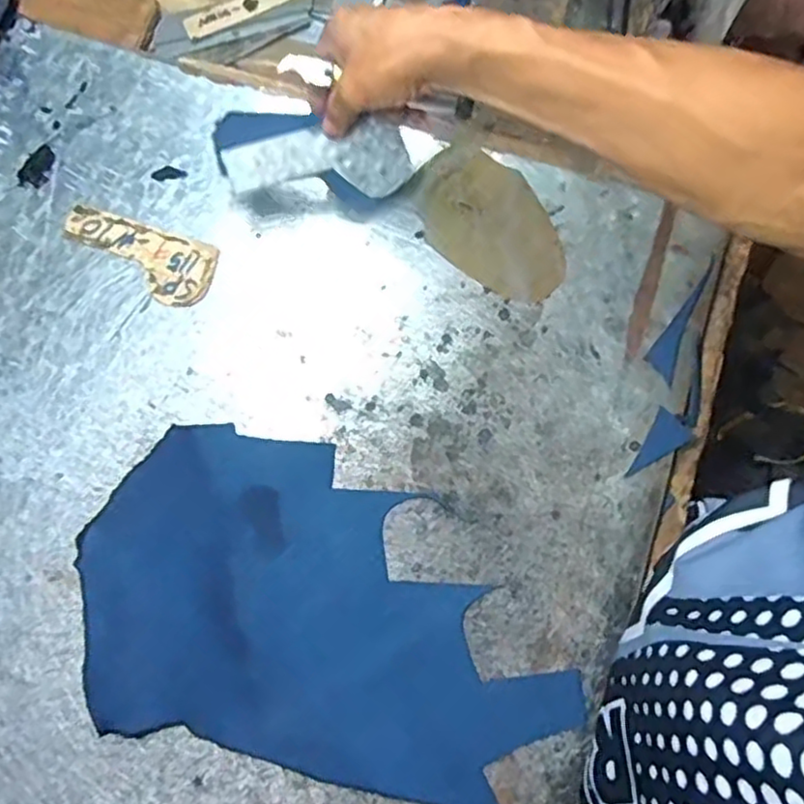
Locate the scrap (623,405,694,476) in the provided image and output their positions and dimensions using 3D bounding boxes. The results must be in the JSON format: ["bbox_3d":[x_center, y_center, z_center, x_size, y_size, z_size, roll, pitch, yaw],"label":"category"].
[{"bbox_3d":[0.185,0.033,0.491,0.029,0.006,0.055,40,79,9],"label":"scrap"}]

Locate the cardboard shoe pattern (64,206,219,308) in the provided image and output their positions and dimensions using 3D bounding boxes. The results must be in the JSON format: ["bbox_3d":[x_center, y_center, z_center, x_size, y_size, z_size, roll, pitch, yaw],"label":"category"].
[{"bbox_3d":[-0.212,-0.116,0.538,0.125,0.004,0.055,18,76,4],"label":"cardboard shoe pattern"}]

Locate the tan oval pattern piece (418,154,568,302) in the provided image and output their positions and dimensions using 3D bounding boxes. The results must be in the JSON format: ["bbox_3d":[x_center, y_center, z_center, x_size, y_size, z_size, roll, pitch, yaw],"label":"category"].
[{"bbox_3d":[0.077,-0.138,0.537,0.128,0.007,0.089,42,79,9],"label":"tan oval pattern piece"}]

